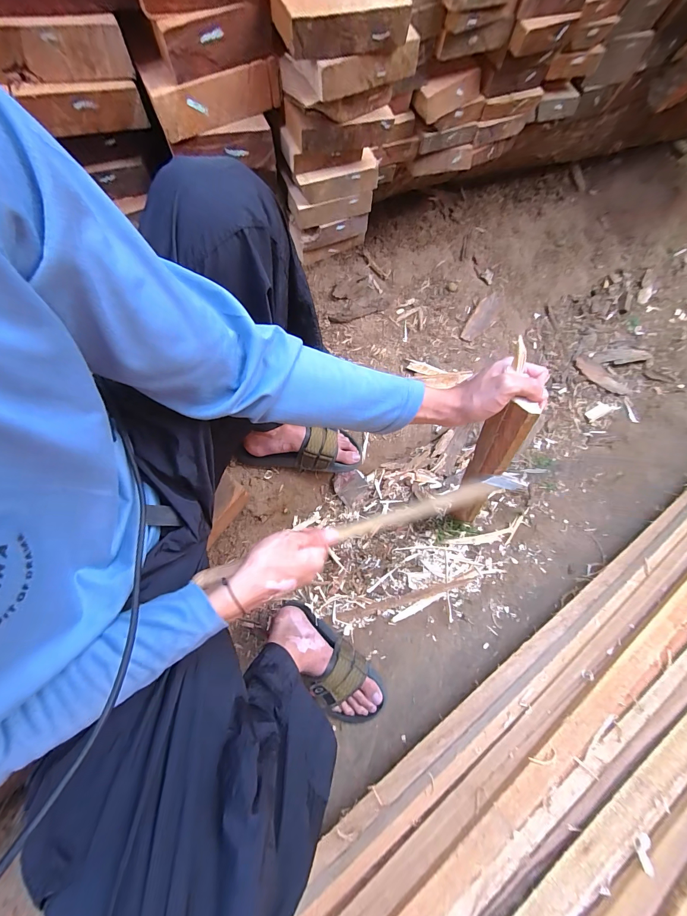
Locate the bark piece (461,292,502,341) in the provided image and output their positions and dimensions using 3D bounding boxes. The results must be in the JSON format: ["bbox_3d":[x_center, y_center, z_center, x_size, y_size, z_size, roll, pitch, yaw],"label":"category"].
[{"bbox_3d":[0.367,-0.371,0.869,0.054,0.006,0.194,37,72,-5],"label":"bark piece"}]

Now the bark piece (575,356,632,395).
[{"bbox_3d":[0.713,-0.222,0.914,0.178,0.010,0.055,36,79,-4],"label":"bark piece"}]

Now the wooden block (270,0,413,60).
[{"bbox_3d":[-0.012,-0.475,0.341,0.123,0.035,0.120,-20,80,-4],"label":"wooden block"}]

